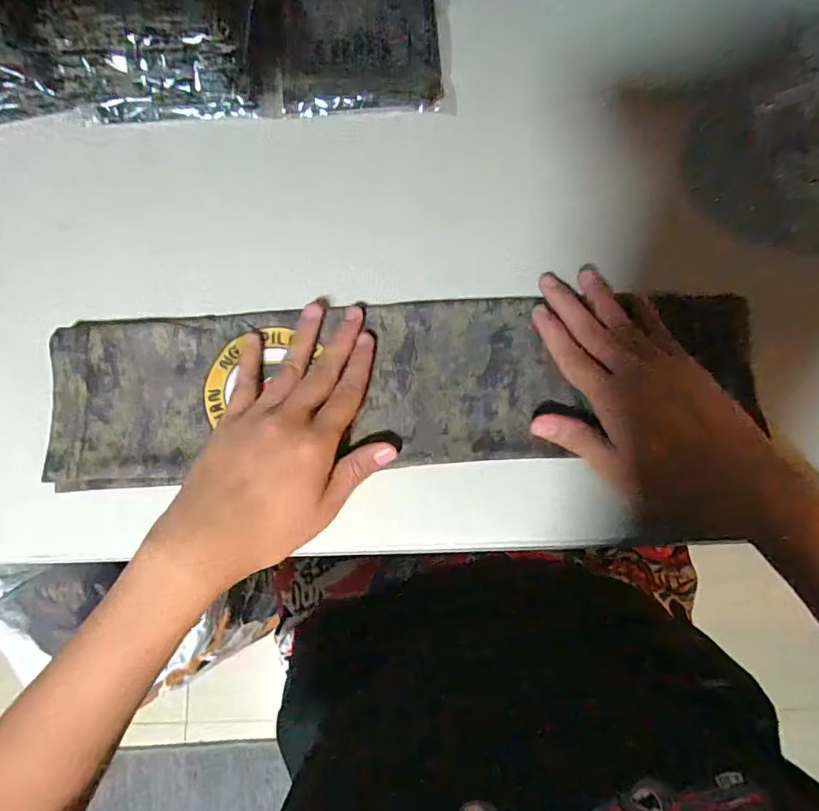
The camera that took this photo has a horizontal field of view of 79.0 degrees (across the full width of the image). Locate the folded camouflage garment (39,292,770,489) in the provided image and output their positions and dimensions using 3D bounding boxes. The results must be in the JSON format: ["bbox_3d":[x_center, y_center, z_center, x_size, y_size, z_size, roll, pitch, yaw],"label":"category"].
[{"bbox_3d":[-0.004,-0.016,0.340,0.464,0.021,0.114,-4,80,-1],"label":"folded camouflage garment"}]

